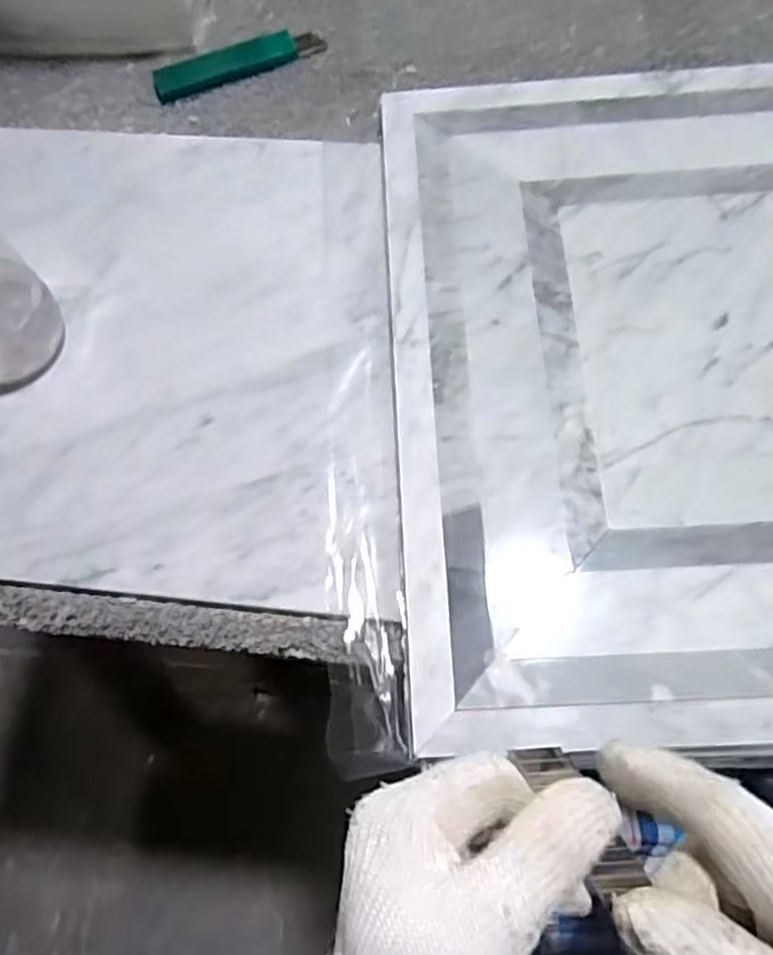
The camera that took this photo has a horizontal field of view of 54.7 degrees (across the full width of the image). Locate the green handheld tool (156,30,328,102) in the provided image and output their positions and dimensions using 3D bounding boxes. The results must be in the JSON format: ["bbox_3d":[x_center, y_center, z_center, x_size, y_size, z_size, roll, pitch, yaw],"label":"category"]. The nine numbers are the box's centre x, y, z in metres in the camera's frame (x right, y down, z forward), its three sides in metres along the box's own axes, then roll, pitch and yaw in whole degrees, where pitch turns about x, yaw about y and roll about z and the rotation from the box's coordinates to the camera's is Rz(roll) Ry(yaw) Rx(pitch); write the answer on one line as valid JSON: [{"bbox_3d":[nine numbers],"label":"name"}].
[{"bbox_3d":[-0.102,-0.289,0.518,0.119,0.012,0.023,-19,67,-5],"label":"green handheld tool"}]

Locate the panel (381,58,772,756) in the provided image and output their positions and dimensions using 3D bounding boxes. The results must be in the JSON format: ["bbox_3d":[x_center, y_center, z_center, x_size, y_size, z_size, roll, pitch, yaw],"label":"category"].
[{"bbox_3d":[0.203,-0.073,0.402,0.390,0.010,0.400,-3,67,2],"label":"panel"}]

